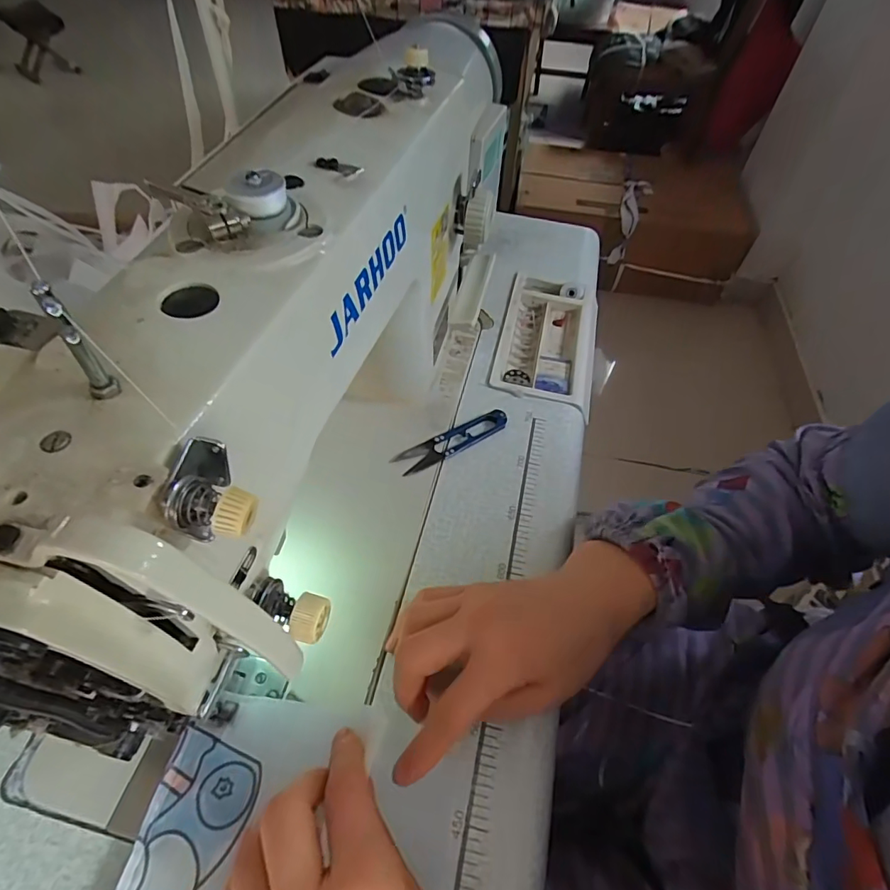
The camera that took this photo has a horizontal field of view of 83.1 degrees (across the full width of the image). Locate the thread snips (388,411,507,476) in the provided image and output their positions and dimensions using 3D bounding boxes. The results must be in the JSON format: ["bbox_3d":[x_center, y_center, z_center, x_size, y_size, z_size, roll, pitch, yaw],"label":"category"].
[{"bbox_3d":[0.007,-0.004,0.427,0.105,0.008,0.026,-27,60,-22],"label":"thread snips"}]

